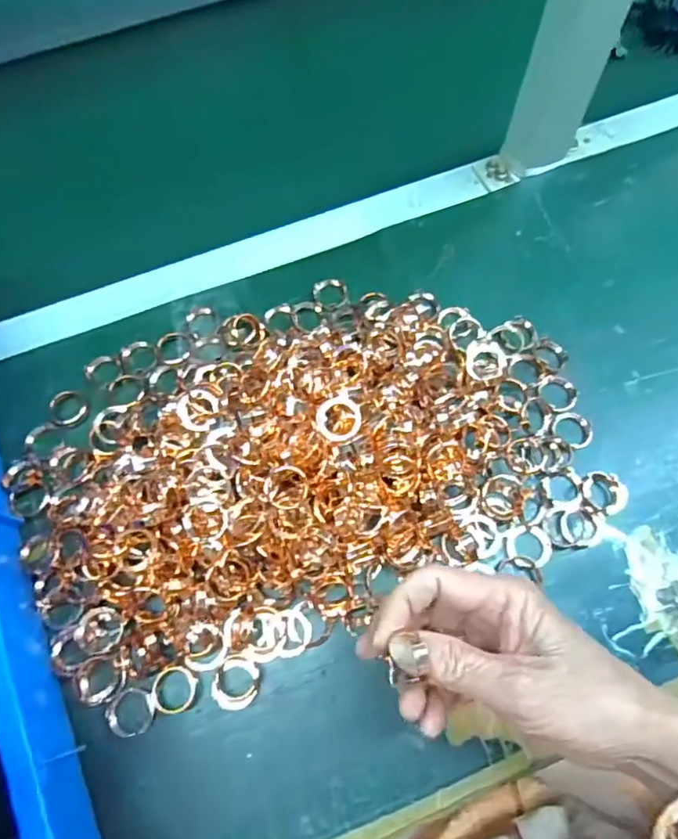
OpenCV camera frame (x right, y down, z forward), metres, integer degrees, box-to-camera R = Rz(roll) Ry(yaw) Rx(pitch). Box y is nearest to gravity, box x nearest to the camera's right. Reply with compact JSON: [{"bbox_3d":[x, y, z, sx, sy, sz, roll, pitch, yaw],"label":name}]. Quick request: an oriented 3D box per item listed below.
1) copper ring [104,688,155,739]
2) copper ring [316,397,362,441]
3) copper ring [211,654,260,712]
[{"bbox_3d":[-0.127,0.179,0.333,0.028,0.004,0.026,-1,68,2],"label":"copper ring"},{"bbox_3d":[0.000,-0.001,0.354,0.029,0.004,0.028,-1,85,11],"label":"copper ring"},{"bbox_3d":[-0.064,0.163,0.338,0.029,0.011,0.031,-1,68,2],"label":"copper ring"}]

